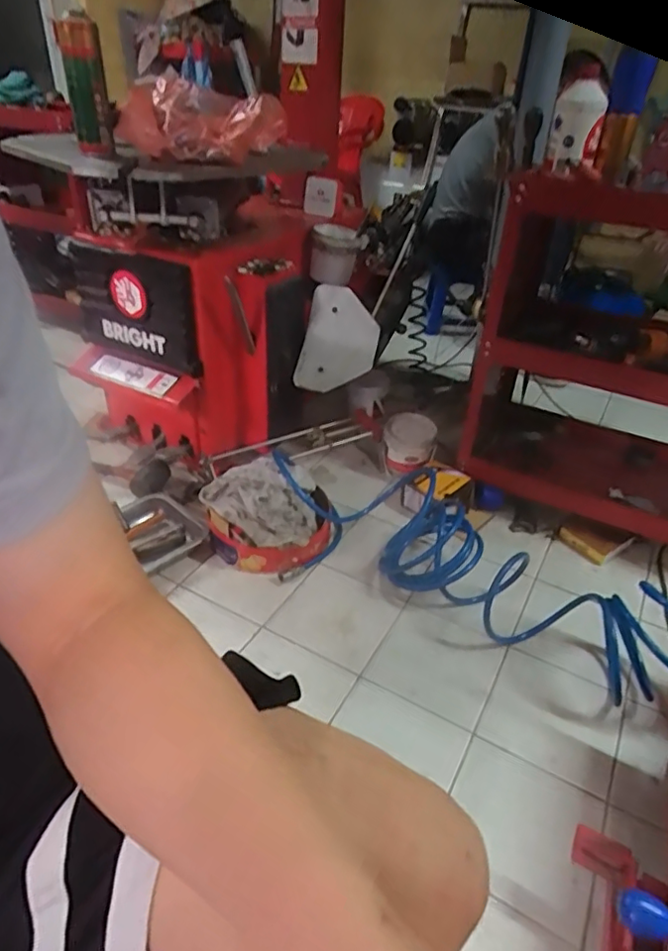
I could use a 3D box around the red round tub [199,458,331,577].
[{"bbox_3d":[-0.137,0.067,1.202,0.247,0.129,0.260,2,35,-2],"label":"red round tub"}]

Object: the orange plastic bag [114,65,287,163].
[{"bbox_3d":[-0.230,-0.631,1.027,0.277,0.113,0.135,4,35,0],"label":"orange plastic bag"}]

